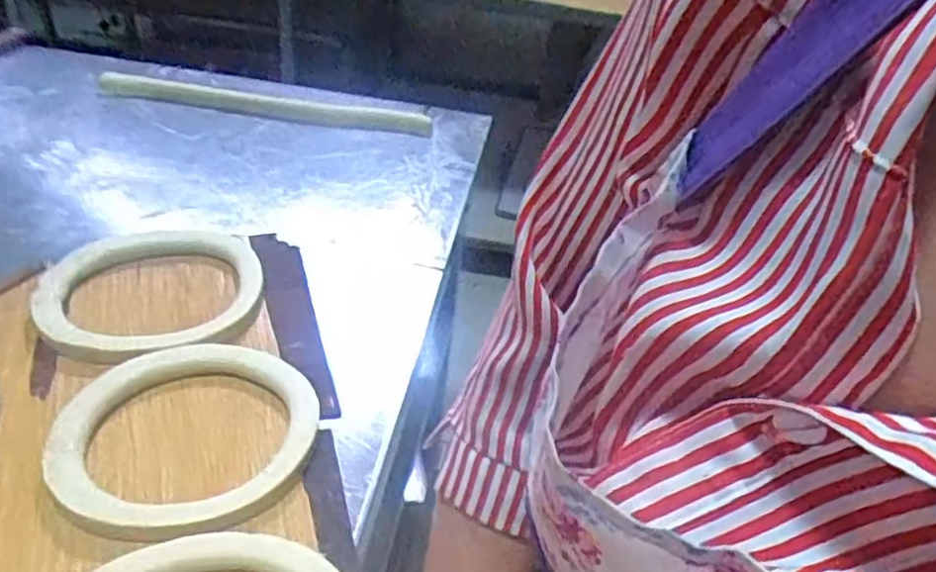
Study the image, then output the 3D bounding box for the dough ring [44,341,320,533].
[{"bbox_3d":[-0.212,0.106,0.561,0.190,0.017,0.176,6,30,-4],"label":"dough ring"}]

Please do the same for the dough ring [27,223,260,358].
[{"bbox_3d":[-0.294,0.003,0.691,0.195,0.031,0.195,4,35,-3],"label":"dough ring"}]

